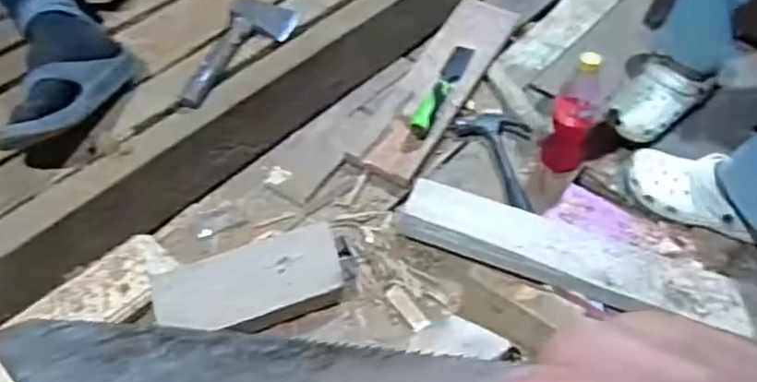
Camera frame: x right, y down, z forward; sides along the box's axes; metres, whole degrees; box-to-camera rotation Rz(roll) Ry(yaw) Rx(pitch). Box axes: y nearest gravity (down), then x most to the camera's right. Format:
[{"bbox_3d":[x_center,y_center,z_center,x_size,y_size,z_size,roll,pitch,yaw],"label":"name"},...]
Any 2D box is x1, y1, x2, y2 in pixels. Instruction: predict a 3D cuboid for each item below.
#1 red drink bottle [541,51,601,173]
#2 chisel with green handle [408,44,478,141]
[{"bbox_3d":[0.294,-0.111,0.968,0.058,0.200,0.052,13,50,10],"label":"red drink bottle"},{"bbox_3d":[0.112,-0.184,1.095,0.040,0.029,0.249,20,52,15],"label":"chisel with green handle"}]

